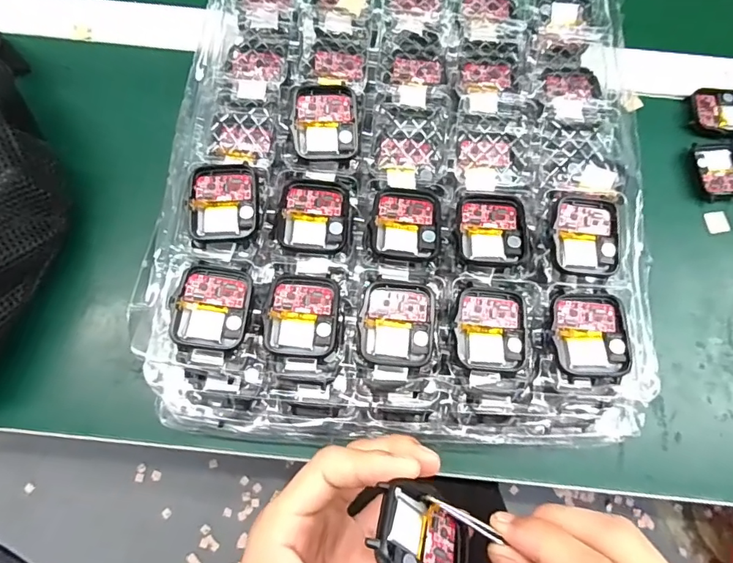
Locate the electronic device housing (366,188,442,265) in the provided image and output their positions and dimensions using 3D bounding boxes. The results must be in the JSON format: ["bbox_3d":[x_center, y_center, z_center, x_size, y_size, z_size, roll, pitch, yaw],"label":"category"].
[{"bbox_3d":[0.022,-0.032,0.260,0.039,0.007,0.043,9,75,1],"label":"electronic device housing"}]

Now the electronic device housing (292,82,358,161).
[{"bbox_3d":[-0.023,-0.093,0.273,0.036,0.014,0.040,0,78,0],"label":"electronic device housing"}]

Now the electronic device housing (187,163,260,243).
[{"bbox_3d":[-0.077,-0.043,0.258,0.037,0.012,0.043,0,75,-1],"label":"electronic device housing"}]

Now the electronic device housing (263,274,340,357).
[{"bbox_3d":[-0.033,0.017,0.245,0.037,0.006,0.042,4,75,0],"label":"electronic device housing"}]

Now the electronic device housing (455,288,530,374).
[{"bbox_3d":[0.065,0.025,0.244,0.037,0.006,0.042,5,75,0],"label":"electronic device housing"}]

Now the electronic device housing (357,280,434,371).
[{"bbox_3d":[0.016,0.022,0.244,0.037,0.006,0.043,6,75,0],"label":"electronic device housing"}]

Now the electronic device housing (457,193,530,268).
[{"bbox_3d":[0.070,-0.029,0.260,0.038,0.010,0.043,3,75,-1],"label":"electronic device housing"}]

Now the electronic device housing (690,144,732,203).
[{"bbox_3d":[0.265,-0.083,0.350,0.035,0.006,0.045,-7,75,-3],"label":"electronic device housing"}]

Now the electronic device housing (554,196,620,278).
[{"bbox_3d":[0.120,-0.024,0.255,0.035,0.009,0.042,3,75,-1],"label":"electronic device housing"}]

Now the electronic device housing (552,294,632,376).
[{"bbox_3d":[0.115,0.027,0.242,0.035,0.008,0.041,3,75,-1],"label":"electronic device housing"}]

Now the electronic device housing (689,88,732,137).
[{"bbox_3d":[0.276,-0.131,0.363,0.043,0.006,0.039,6,75,0],"label":"electronic device housing"}]

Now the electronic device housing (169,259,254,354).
[{"bbox_3d":[-0.079,0.013,0.243,0.037,0.009,0.044,9,75,1],"label":"electronic device housing"}]

